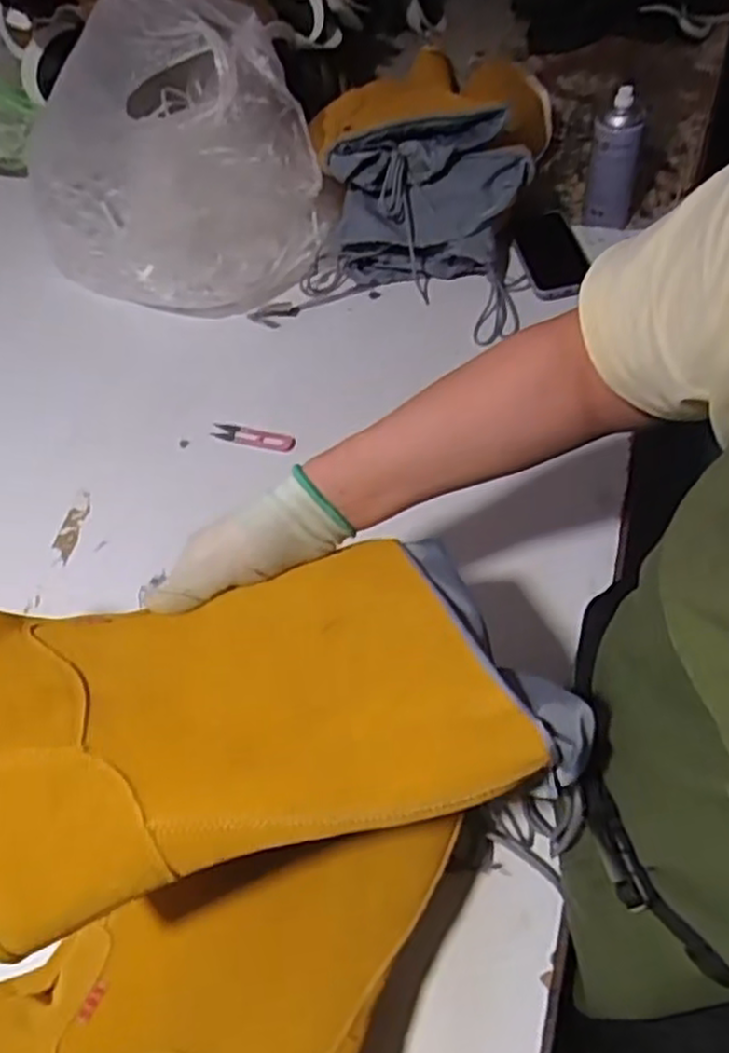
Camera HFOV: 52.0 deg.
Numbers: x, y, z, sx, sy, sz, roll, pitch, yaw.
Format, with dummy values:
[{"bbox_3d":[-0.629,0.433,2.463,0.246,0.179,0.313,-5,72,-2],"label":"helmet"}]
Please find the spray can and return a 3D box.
[{"bbox_3d":[0.332,-0.477,0.998,0.065,0.178,0.059,11,59,14],"label":"spray can"}]

